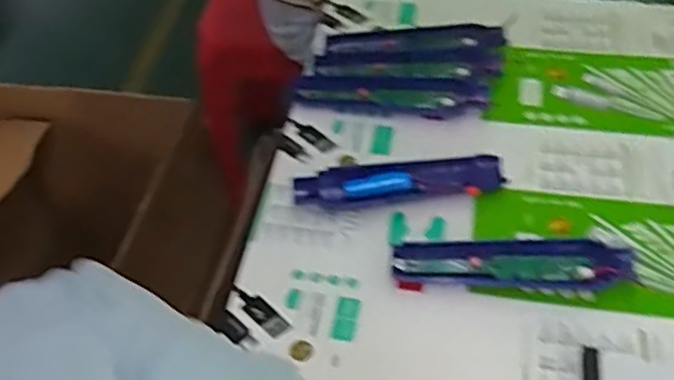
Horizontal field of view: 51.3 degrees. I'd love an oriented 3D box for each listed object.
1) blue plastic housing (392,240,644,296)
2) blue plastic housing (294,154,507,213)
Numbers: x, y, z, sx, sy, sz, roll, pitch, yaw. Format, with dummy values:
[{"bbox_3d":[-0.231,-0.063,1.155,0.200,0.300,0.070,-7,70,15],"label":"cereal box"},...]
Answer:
[{"bbox_3d":[0.125,0.053,0.503,0.165,0.018,0.038,1,51,5],"label":"blue plastic housing"},{"bbox_3d":[0.049,-0.006,0.554,0.162,0.015,0.037,-7,50,-1],"label":"blue plastic housing"}]

